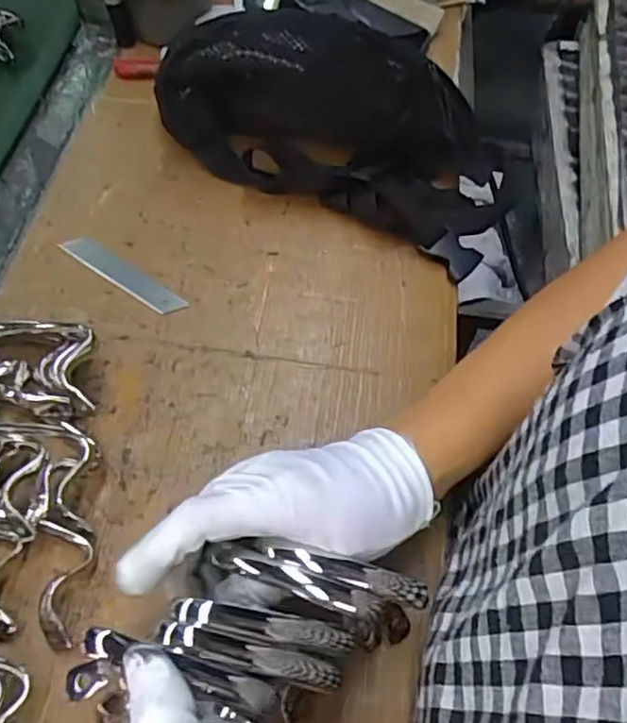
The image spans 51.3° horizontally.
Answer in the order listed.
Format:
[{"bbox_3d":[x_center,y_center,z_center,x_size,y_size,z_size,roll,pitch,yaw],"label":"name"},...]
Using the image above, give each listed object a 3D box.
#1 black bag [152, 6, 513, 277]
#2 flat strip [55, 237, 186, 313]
[{"bbox_3d":[0.017,-0.186,0.503,0.287,0.074,0.141,26,59,11],"label":"black bag"},{"bbox_3d":[-0.136,-0.062,0.463,0.105,0.004,0.017,32,66,15],"label":"flat strip"}]

